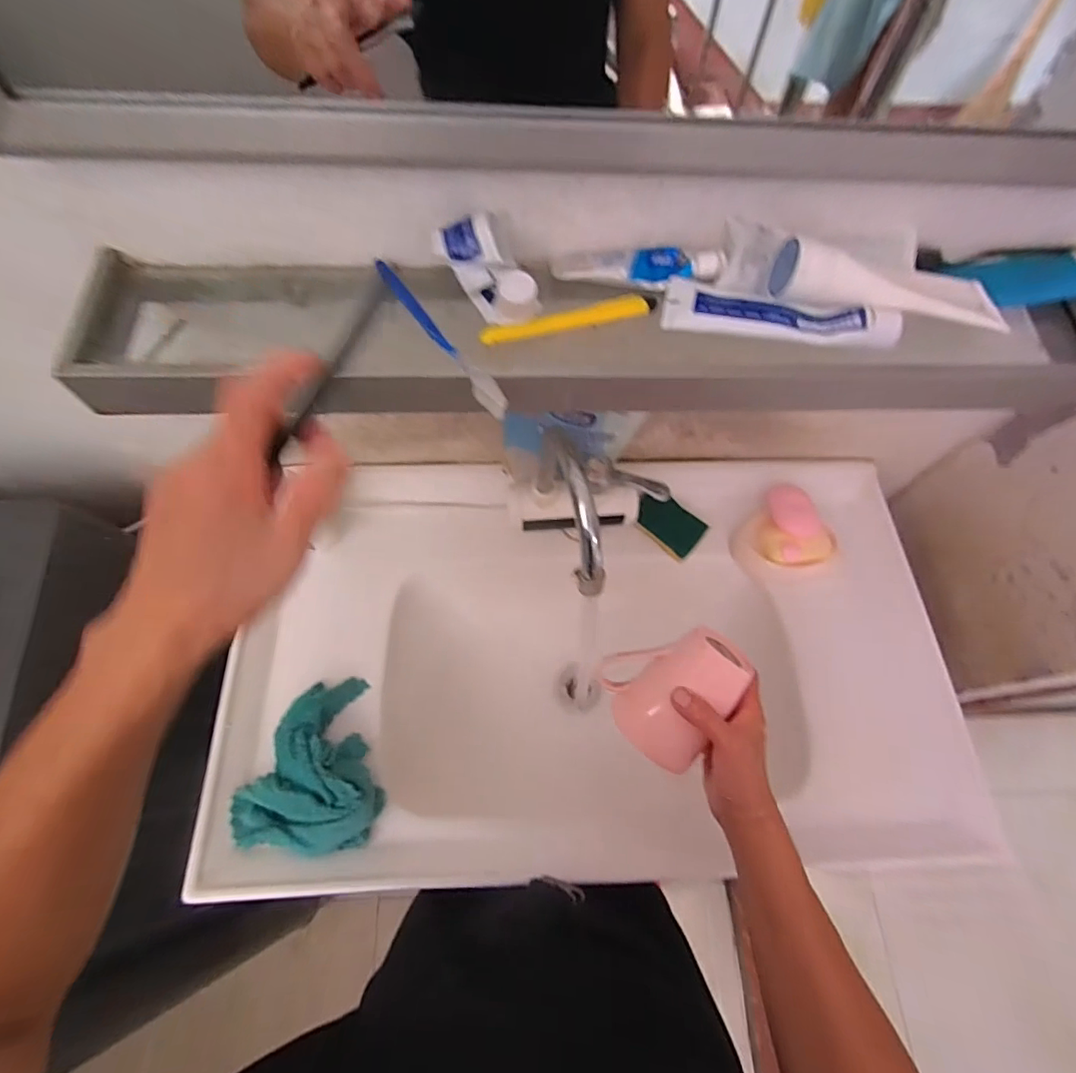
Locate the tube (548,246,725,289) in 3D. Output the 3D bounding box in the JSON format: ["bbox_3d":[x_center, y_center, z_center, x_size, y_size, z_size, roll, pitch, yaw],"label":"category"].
[{"bbox_3d":[0.077,-0.209,0.409,0.126,0.019,0.025,-1,66,-2],"label":"tube"}]

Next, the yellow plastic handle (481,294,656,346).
[{"bbox_3d":[0.023,-0.160,0.390,0.132,0.010,0.015,-16,67,-9],"label":"yellow plastic handle"}]

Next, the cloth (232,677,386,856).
[{"bbox_3d":[-0.228,0.229,0.541,0.138,0.042,0.161,5,66,0],"label":"cloth"}]

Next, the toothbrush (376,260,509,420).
[{"bbox_3d":[-0.074,-0.150,0.378,0.012,0.020,0.179,-32,71,-15],"label":"toothbrush"}]

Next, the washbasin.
[{"bbox_3d":[0.060,0.162,0.677,0.810,0.181,0.476,-4,66,-4],"label":"washbasin"}]

